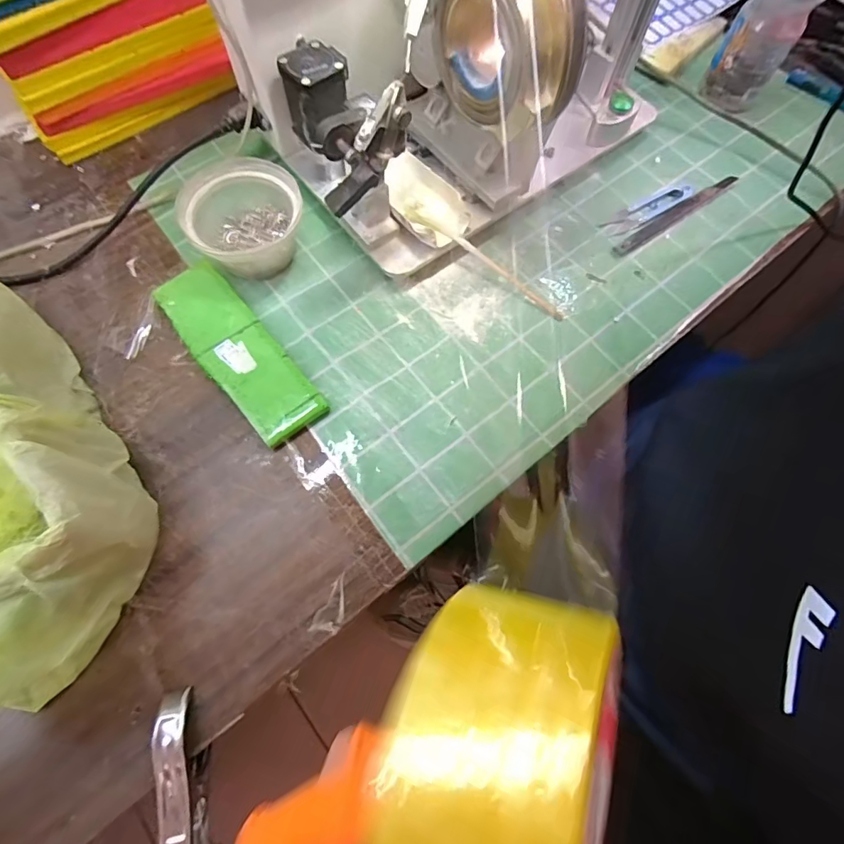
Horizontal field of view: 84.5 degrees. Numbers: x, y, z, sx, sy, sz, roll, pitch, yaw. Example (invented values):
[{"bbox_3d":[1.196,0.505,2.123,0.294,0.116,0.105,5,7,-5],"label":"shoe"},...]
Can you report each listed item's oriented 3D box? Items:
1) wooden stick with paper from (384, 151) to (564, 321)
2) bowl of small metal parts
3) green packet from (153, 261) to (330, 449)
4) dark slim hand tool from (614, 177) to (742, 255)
[{"bbox_3d":[0.045,-0.156,0.407,0.191,0.029,0.060,40,73,-3],"label":"wooden stick with paper"},{"bbox_3d":[-0.156,-0.174,0.407,0.091,0.057,0.099,28,71,9],"label":"bowl of small metal parts"},{"bbox_3d":[-0.154,-0.062,0.385,0.058,0.015,0.181,-38,75,-14],"label":"green packet"},{"bbox_3d":[0.248,-0.203,0.453,0.159,0.008,0.016,-33,73,-13],"label":"dark slim hand tool"}]

